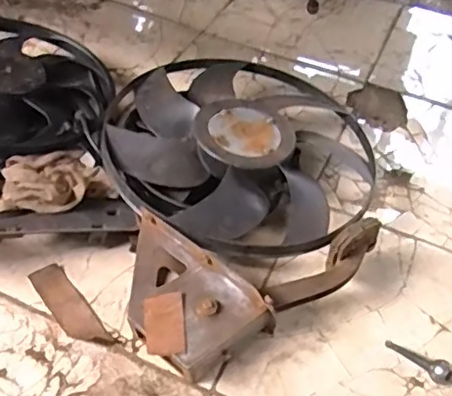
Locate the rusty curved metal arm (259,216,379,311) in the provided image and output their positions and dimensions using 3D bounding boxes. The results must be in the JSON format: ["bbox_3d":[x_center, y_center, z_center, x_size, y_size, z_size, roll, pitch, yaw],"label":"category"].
[{"bbox_3d":[0.148,0.100,0.851,0.210,0.064,0.054,-24,54,-25],"label":"rusty curved metal arm"}]

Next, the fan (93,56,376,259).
[{"bbox_3d":[0.040,-0.085,1.056,0.468,0.118,0.469,2,49,-2],"label":"fan"}]

